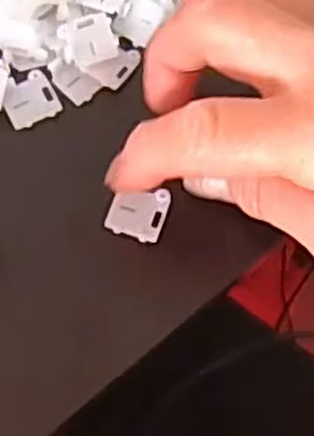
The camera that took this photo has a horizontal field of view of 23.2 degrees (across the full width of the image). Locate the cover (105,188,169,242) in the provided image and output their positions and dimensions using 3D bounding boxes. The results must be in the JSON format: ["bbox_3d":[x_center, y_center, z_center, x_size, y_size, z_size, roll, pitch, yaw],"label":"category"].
[{"bbox_3d":[-0.007,-0.002,0.282,0.021,0.004,0.019,16,70,5],"label":"cover"}]

